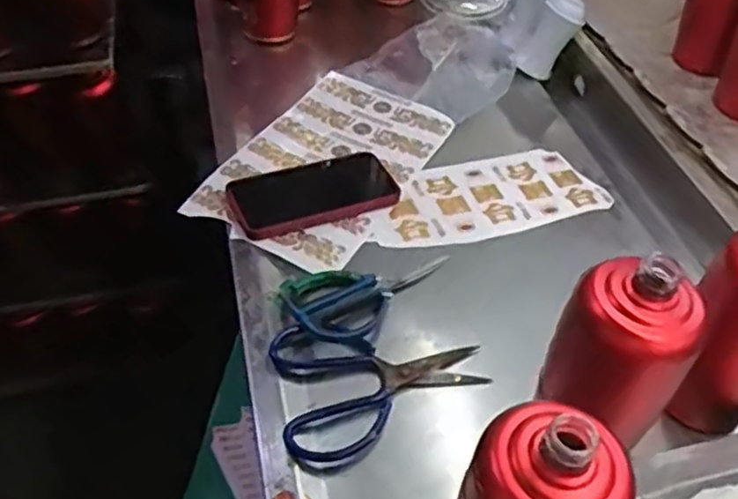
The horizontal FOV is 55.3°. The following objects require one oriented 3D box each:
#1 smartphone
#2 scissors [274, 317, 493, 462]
[{"bbox_3d":[-0.055,-0.060,0.712,0.164,0.013,0.083,-17,54,-19],"label":"smartphone"},{"bbox_3d":[0.008,0.096,0.563,0.165,0.018,0.121,-14,49,-11],"label":"scissors"}]

